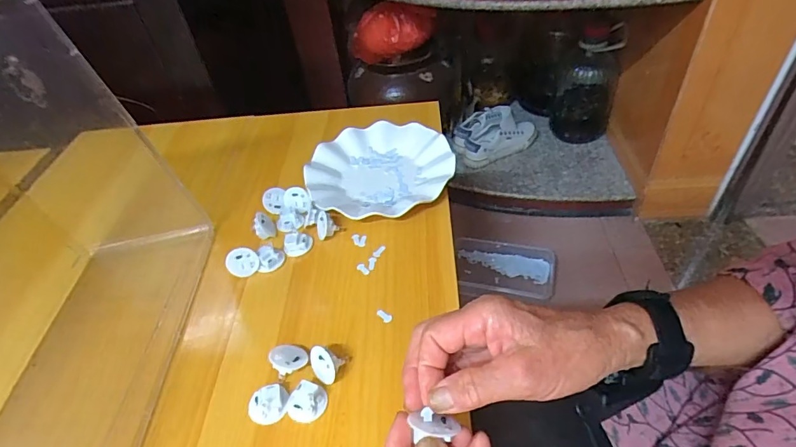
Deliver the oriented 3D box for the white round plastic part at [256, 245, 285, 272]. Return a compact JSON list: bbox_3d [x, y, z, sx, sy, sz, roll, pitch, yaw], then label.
[{"bbox_3d":[-0.138,0.037,0.491,0.027,0.018,0.025,0,48,0],"label":"white round plastic part"}]

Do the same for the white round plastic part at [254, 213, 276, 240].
[{"bbox_3d":[-0.154,0.001,0.520,0.023,0.022,0.029,-18,50,-15],"label":"white round plastic part"}]

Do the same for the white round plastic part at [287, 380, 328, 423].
[{"bbox_3d":[-0.075,0.146,0.372,0.030,0.011,0.030,-4,45,4],"label":"white round plastic part"}]

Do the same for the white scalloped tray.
[{"bbox_3d":[-0.025,-0.072,0.575,0.180,0.035,0.173,-19,45,-11],"label":"white scalloped tray"}]

